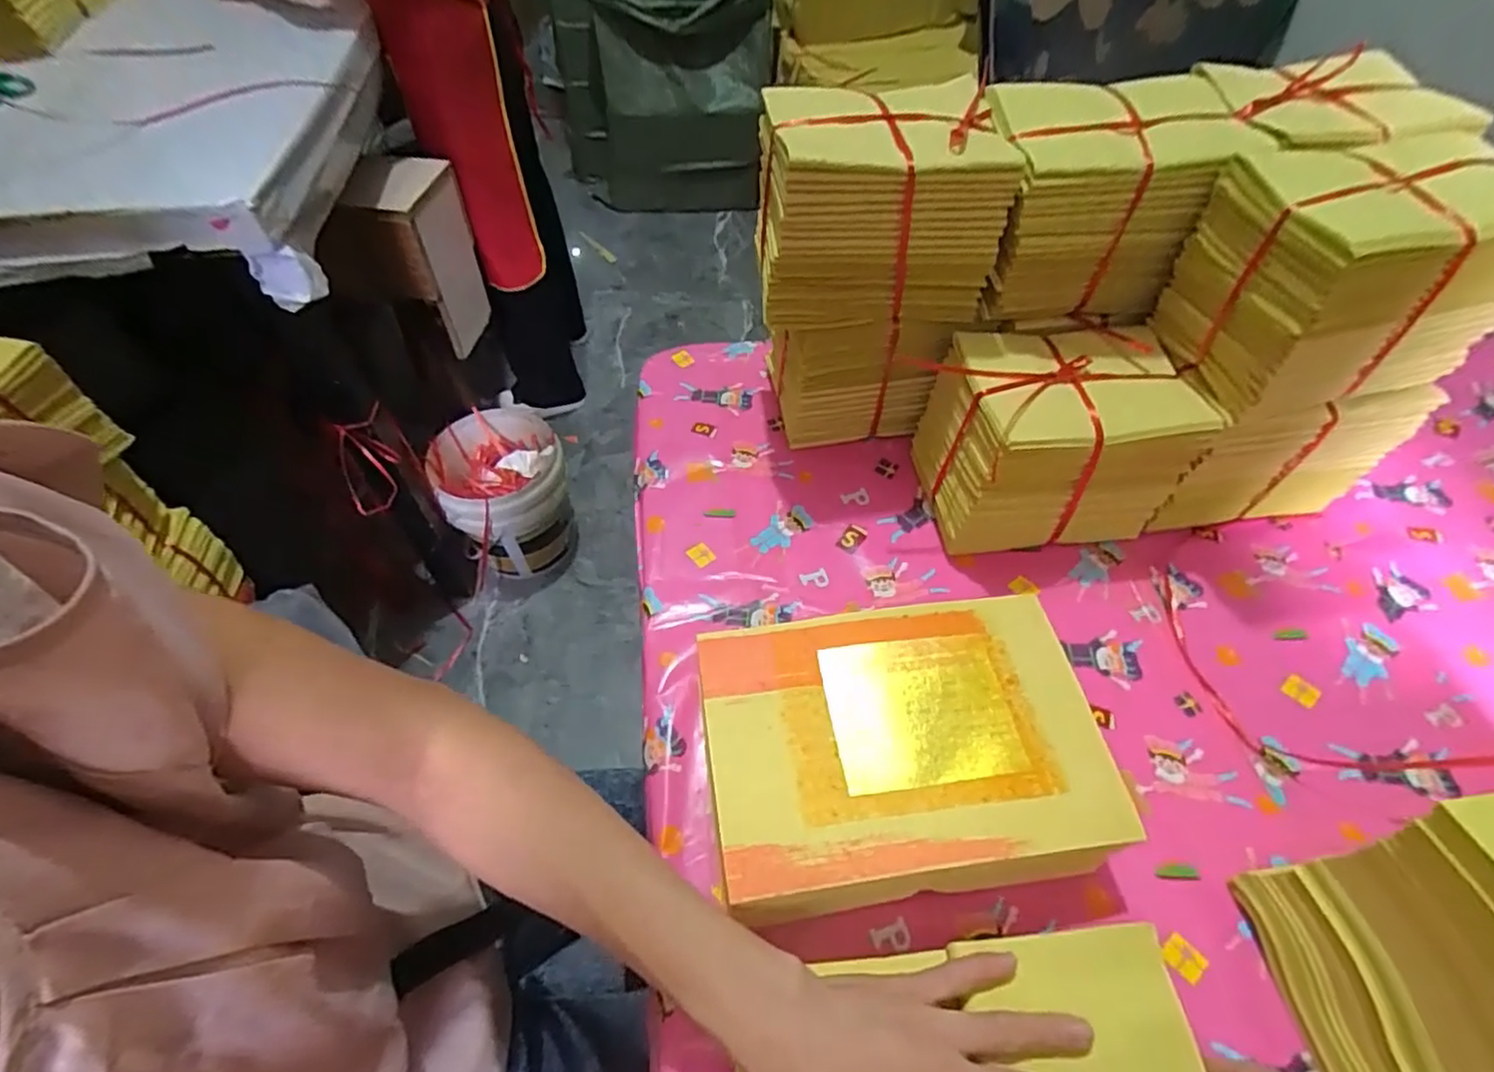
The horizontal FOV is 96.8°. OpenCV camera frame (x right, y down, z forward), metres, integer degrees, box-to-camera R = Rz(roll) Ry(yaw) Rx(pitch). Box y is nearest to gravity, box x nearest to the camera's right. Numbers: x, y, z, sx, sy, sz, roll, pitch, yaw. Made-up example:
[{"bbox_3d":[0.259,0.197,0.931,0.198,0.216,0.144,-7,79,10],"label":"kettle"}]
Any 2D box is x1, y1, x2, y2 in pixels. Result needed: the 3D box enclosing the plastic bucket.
[{"bbox_3d":[-0.506,-0.089,1.412,0.244,0.254,0.304,-21,57,-16],"label":"plastic bucket"}]

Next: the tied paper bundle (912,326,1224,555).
[{"bbox_3d":[0.239,-0.078,0.536,0.175,0.134,0.128,-7,53,-5],"label":"tied paper bundle"}]

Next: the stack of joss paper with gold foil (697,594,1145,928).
[{"bbox_3d":[0.093,0.133,0.414,0.227,0.064,0.161,-6,53,-4],"label":"stack of joss paper with gold foil"}]

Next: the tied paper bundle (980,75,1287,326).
[{"bbox_3d":[0.259,-0.252,0.505,0.167,0.136,0.113,-3,54,-4],"label":"tied paper bundle"}]

